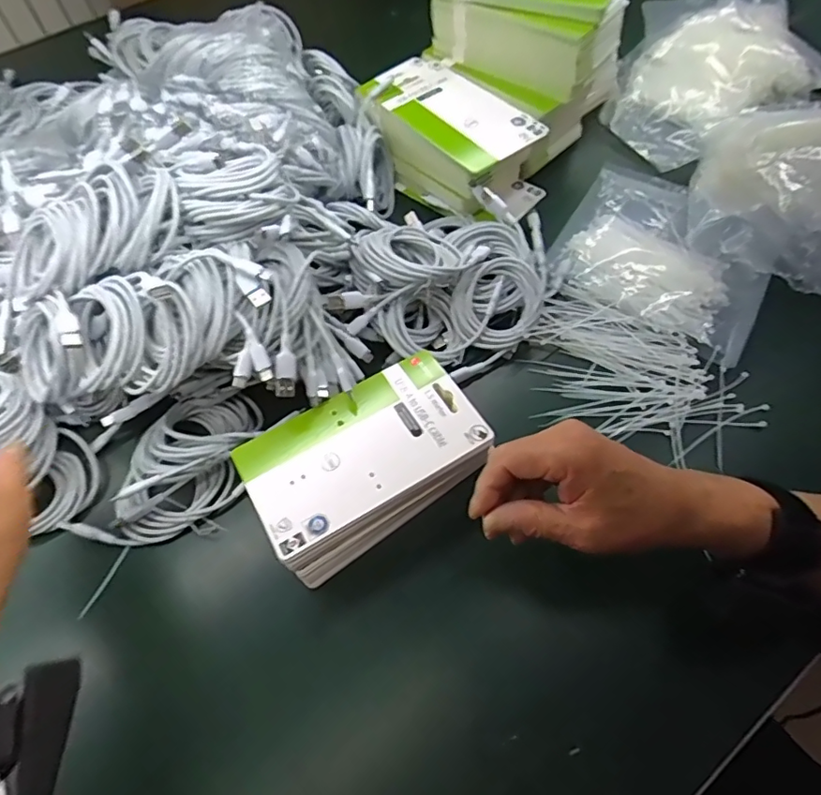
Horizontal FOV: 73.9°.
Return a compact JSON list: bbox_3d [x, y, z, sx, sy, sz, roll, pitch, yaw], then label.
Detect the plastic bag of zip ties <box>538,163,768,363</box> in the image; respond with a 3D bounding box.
[{"bbox_3d":[0.260,-0.148,0.556,0.203,0.026,0.185,33,66,19],"label":"plastic bag of zip ties"}]

